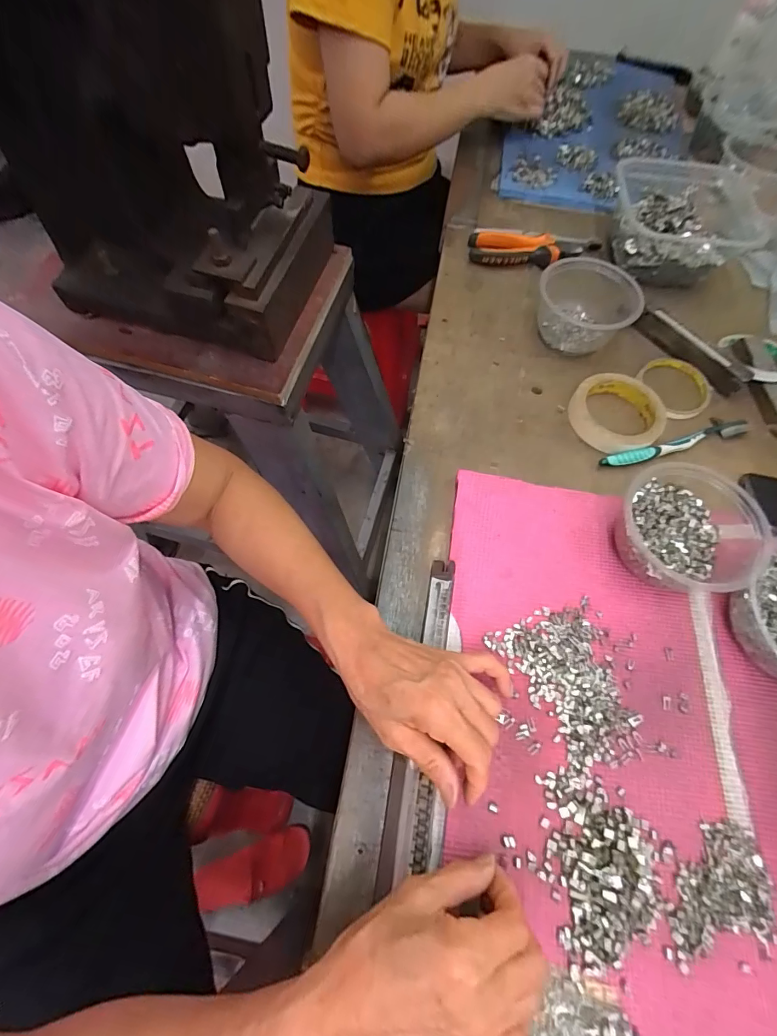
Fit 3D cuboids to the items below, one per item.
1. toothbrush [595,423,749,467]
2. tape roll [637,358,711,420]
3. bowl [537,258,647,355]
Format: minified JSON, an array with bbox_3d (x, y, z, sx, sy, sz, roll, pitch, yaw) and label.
[{"bbox_3d":[0.316,-0.081,0.465,0.184,0.012,0.017,-16,66,-9],"label":"toothbrush"},{"bbox_3d":[0.345,-0.156,0.509,0.081,0.019,0.082,1,64,-2],"label":"tape roll"},{"bbox_3d":[0.234,-0.252,0.515,0.115,0.059,0.094,17,65,6],"label":"bowl"}]

